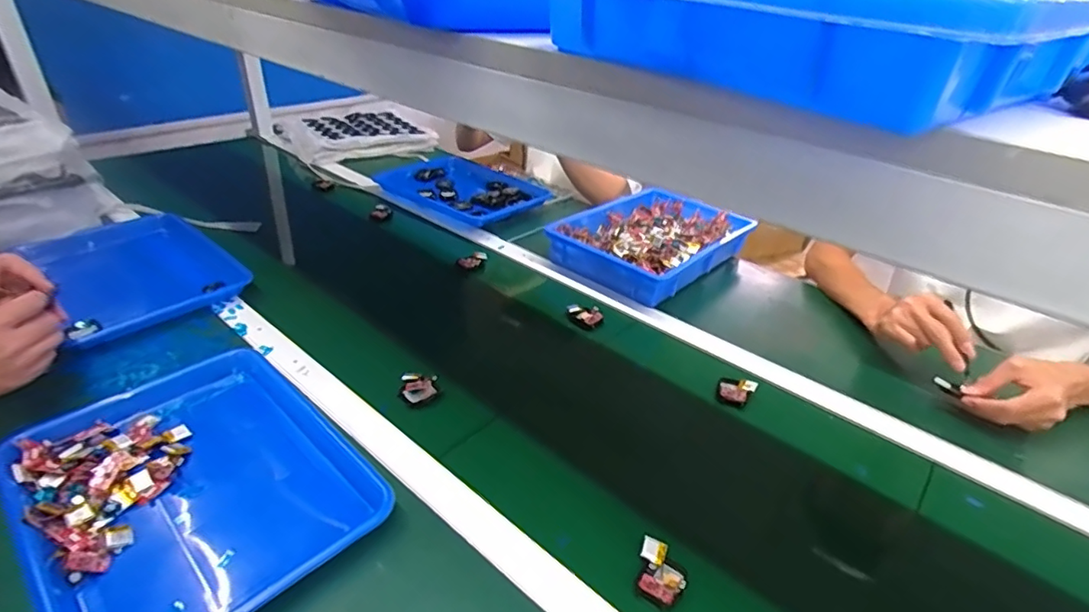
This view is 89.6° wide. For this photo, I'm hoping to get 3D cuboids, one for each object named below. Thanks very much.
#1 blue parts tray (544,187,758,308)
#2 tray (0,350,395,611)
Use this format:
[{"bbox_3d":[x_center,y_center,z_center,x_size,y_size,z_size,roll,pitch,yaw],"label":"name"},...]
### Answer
[{"bbox_3d":[0.194,-0.126,1.021,0.256,0.058,0.345,29,40,34],"label":"blue parts tray"},{"bbox_3d":[-0.329,0.168,0.520,0.328,0.030,0.256,30,41,35],"label":"tray"}]

